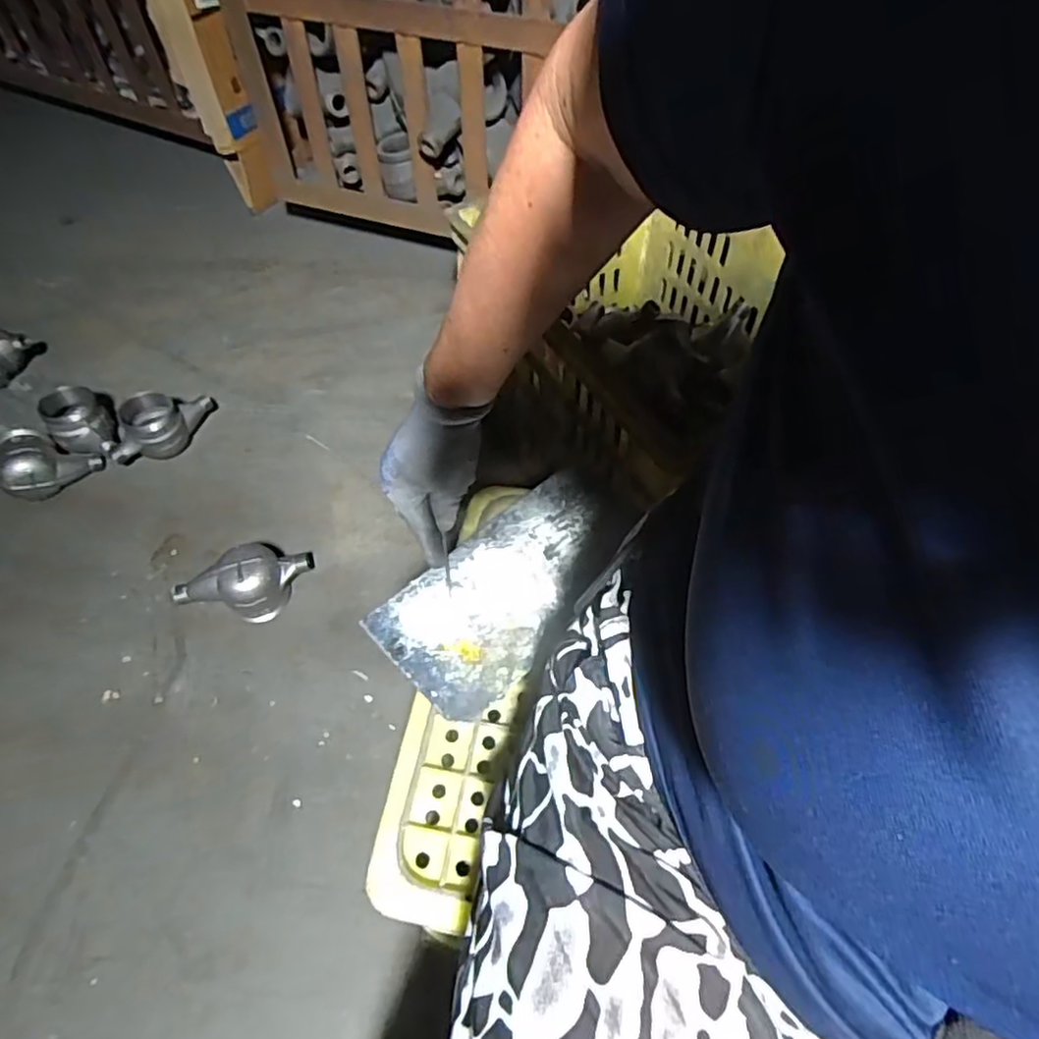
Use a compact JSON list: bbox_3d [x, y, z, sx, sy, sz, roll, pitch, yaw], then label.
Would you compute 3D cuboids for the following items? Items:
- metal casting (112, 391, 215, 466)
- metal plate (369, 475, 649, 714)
[{"bbox_3d":[-0.525,-0.145,0.979,0.072,0.074,0.160,24,58,16],"label":"metal casting"},{"bbox_3d":[-0.002,0.044,0.533,0.114,0.008,0.230,36,63,22],"label":"metal plate"}]

